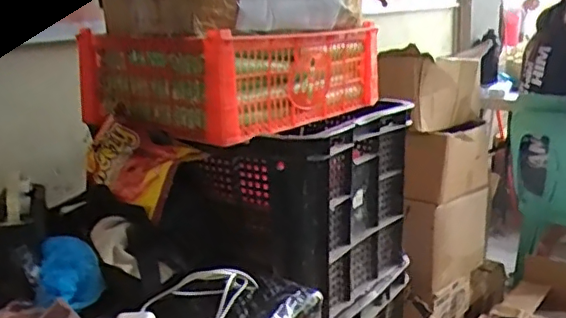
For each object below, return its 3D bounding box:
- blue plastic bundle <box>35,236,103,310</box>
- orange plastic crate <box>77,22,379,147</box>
[{"bbox_3d":[-0.251,0.131,0.680,0.071,0.052,0.094,-8,16,-18],"label":"blue plastic bundle"},{"bbox_3d":[-0.086,-0.154,1.057,0.331,0.144,0.448,8,19,35],"label":"orange plastic crate"}]

